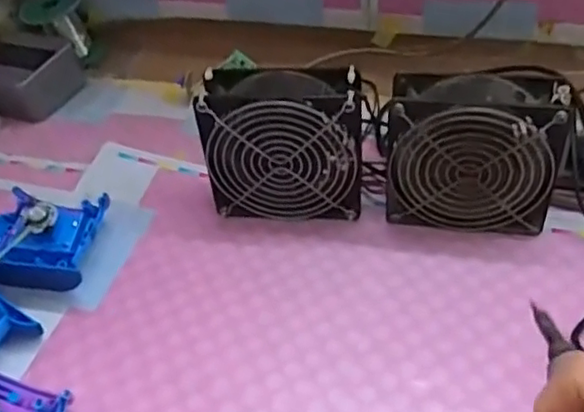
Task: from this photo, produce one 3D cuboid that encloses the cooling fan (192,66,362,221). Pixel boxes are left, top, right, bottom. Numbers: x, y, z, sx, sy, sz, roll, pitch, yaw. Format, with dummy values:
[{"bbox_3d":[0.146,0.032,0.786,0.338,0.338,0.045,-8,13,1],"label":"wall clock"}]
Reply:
[{"bbox_3d":[-0.004,-0.047,0.495,0.122,0.117,0.051,1,45,8],"label":"cooling fan"}]

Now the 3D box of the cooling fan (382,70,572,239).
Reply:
[{"bbox_3d":[0.133,-0.041,0.473,0.116,0.121,0.050,5,45,11],"label":"cooling fan"}]

